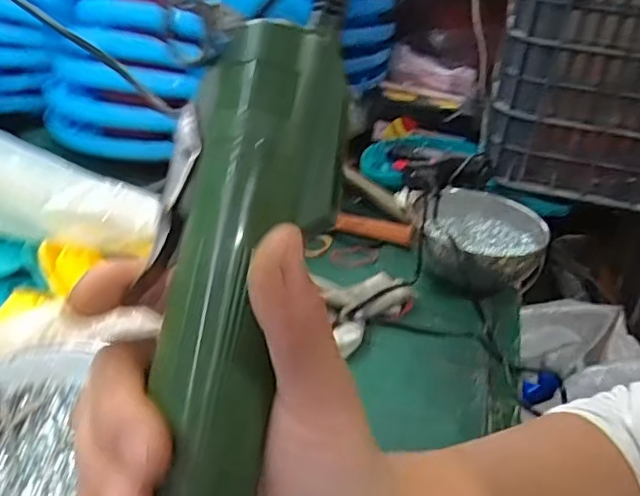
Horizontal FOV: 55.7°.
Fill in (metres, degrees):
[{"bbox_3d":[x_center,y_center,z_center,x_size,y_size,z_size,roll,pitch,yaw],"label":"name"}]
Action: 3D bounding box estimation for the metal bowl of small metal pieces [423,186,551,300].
[{"bbox_3d":[0.177,0.000,0.674,0.125,0.065,0.139,14,31,11],"label":"metal bowl of small metal pieces"}]

